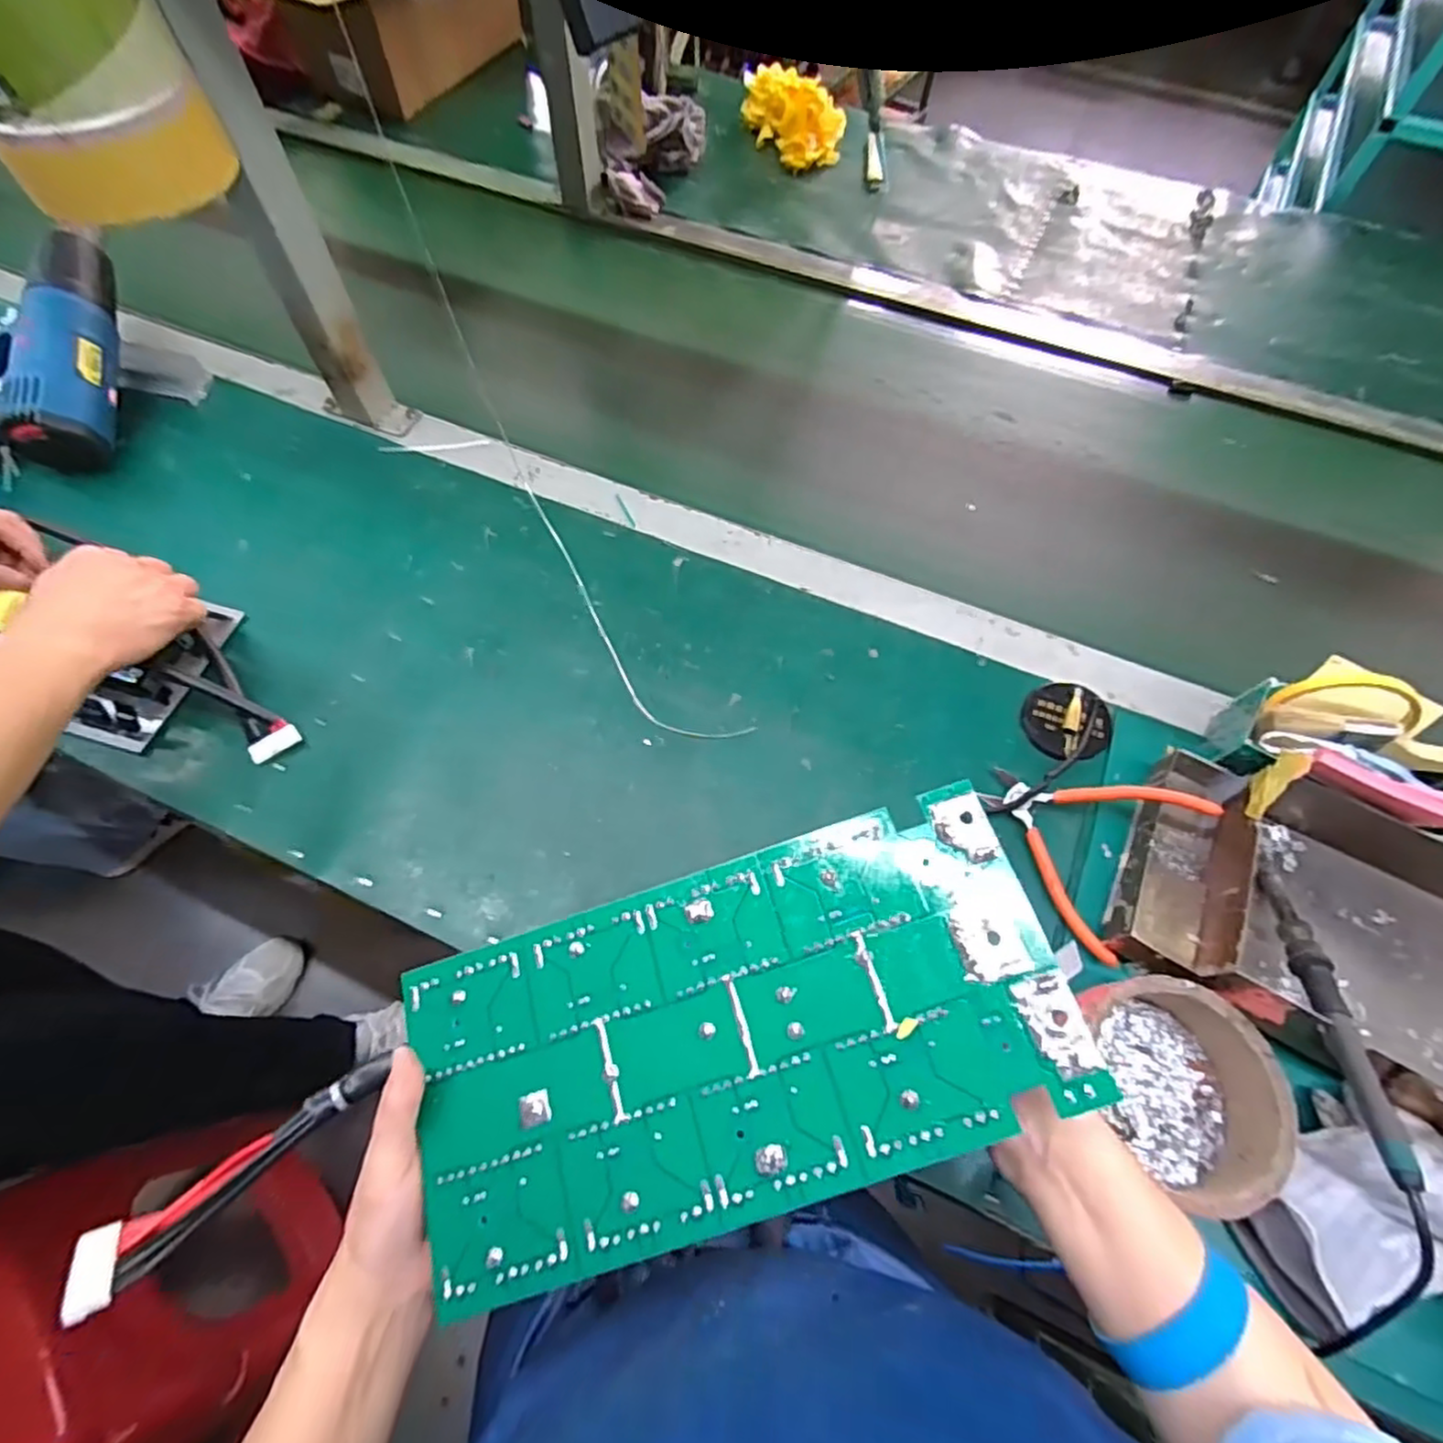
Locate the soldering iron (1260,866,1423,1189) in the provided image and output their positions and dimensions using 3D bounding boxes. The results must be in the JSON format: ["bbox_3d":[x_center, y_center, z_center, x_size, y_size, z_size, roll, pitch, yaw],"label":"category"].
[{"bbox_3d":[0.368,0.167,0.416,0.015,0.020,0.196,13,41,6],"label":"soldering iron"}]

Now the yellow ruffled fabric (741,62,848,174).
[{"bbox_3d":[0.114,-0.844,0.953,0.116,0.067,0.145,-25,66,-13],"label":"yellow ruffled fabric"}]

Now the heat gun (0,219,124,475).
[{"bbox_3d":[-0.684,-0.333,0.661,0.211,0.087,0.222,-18,68,6],"label":"heat gun"}]

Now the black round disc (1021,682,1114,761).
[{"bbox_3d":[0.283,-0.003,0.556,0.069,0.015,0.066,0,63,-1],"label":"black round disc"}]

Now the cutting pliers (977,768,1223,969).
[{"bbox_3d":[0.259,0.080,0.501,0.131,0.021,0.130,38,85,28],"label":"cutting pliers"}]

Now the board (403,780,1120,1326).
[{"bbox_3d":[0.003,0.136,0.299,0.279,0.006,0.133,-20,64,2],"label":"board"}]

